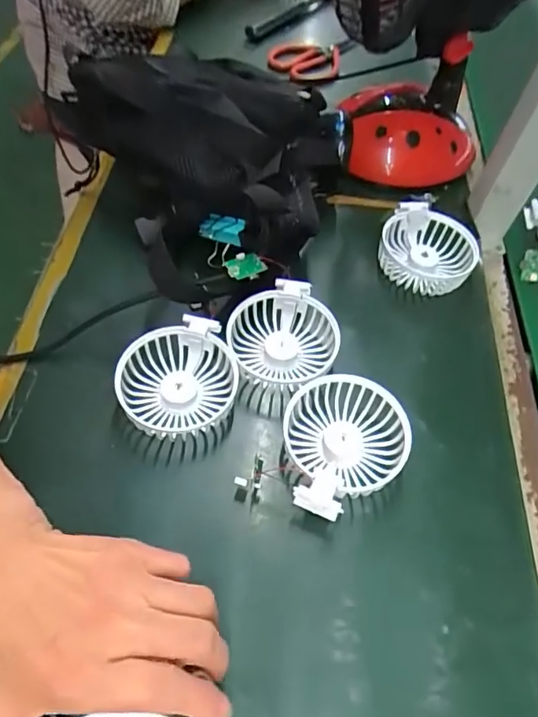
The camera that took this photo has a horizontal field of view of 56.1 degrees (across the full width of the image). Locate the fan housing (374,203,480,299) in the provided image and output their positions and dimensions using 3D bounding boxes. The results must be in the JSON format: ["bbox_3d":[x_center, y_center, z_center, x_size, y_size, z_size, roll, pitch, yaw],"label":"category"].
[{"bbox_3d":[0.150,-0.102,0.478,0.089,0.031,0.086,23,58,12],"label":"fan housing"}]

